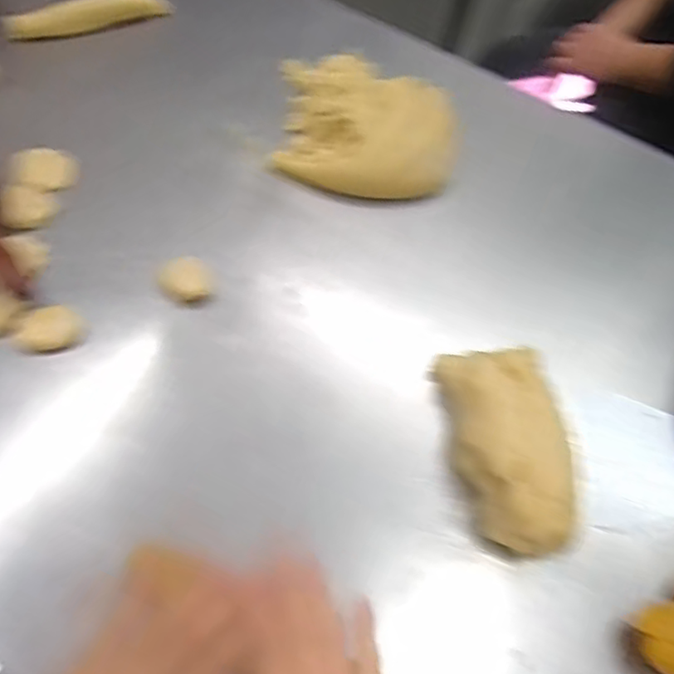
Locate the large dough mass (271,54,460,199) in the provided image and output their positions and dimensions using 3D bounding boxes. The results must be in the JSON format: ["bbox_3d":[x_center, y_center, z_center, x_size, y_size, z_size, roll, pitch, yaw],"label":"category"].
[{"bbox_3d":[0.035,-0.218,0.673,0.189,0.070,0.141,11,56,-2],"label":"large dough mass"}]

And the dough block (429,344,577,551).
[{"bbox_3d":[0.140,0.079,0.477,0.091,0.054,0.162,-2,57,-11],"label":"dough block"}]

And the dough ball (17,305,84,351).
[{"bbox_3d":[-0.230,-0.006,0.496,0.046,0.021,0.030,-16,61,-19],"label":"dough ball"}]

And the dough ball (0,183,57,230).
[{"bbox_3d":[-0.280,-0.122,0.556,0.043,0.020,0.042,4,56,-7],"label":"dough ball"}]

